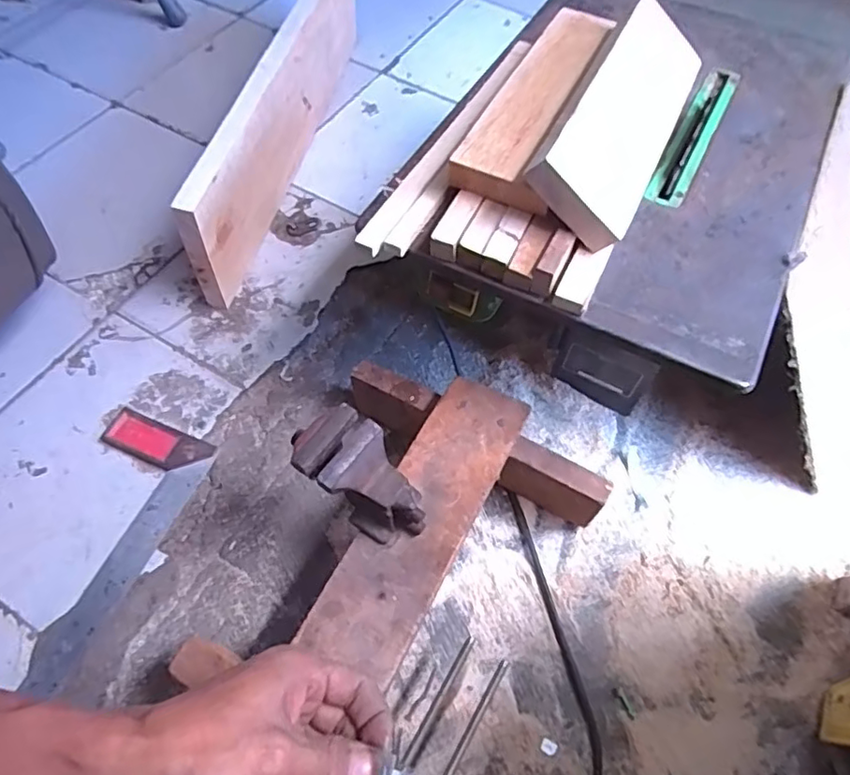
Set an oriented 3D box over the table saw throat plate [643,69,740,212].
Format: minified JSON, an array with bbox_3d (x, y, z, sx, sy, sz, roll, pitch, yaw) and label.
[{"bbox_3d":[0.258,-0.246,0.561,0.036,0.012,0.225,26,62,12],"label":"table saw throat plate"}]

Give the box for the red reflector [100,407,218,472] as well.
[{"bbox_3d":[-0.283,0.060,0.621,0.115,0.009,0.042,21,61,10],"label":"red reflector"}]

